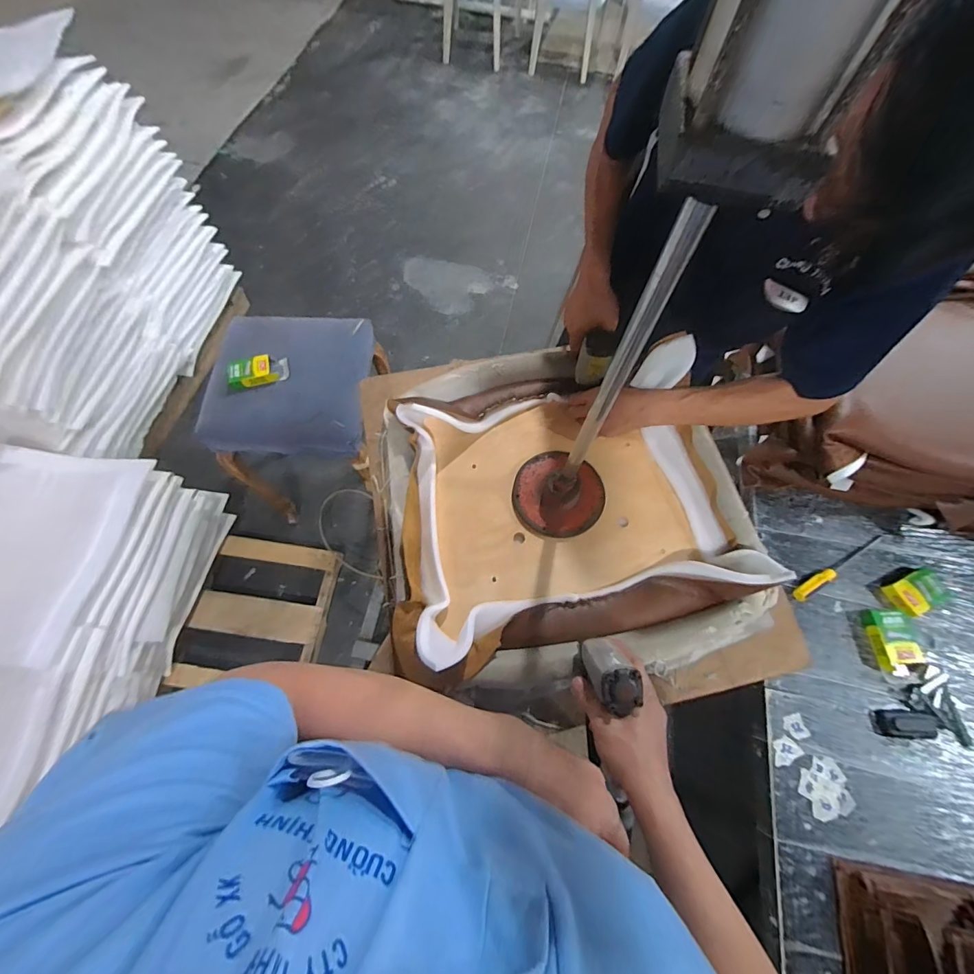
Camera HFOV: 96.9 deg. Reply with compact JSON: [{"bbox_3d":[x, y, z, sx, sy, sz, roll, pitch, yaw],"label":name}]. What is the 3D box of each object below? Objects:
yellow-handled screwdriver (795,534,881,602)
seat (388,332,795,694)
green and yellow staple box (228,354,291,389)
[{"bbox_3d":[0.821,0.183,0.995,0.287,0.029,0.028,-26,71,-11],"label":"yellow-handled screwdriver"},{"bbox_3d":[0.110,0.011,0.666,0.523,0.094,0.440,-13,69,-6],"label":"seat"},{"bbox_3d":[-0.646,-0.330,1.222,0.159,0.028,0.083,-18,97,-23],"label":"green and yellow staple box"}]

